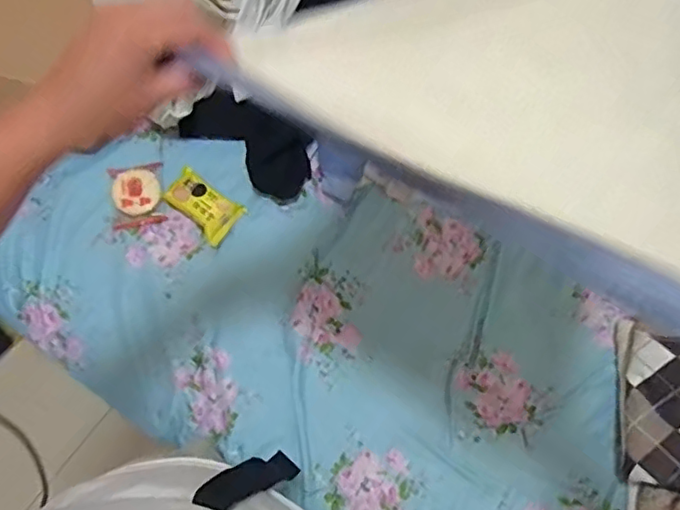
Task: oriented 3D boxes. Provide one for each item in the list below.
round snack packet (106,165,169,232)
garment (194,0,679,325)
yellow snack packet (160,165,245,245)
[{"bbox_3d":[-0.315,-0.092,0.942,0.074,0.030,0.104,-13,76,-3],"label":"round snack packet"},{"bbox_3d":[0.165,-0.141,0.444,0.375,0.117,0.323,31,78,8],"label":"garment"},{"bbox_3d":[-0.211,-0.075,0.917,0.111,0.032,0.070,35,78,8],"label":"yellow snack packet"}]

